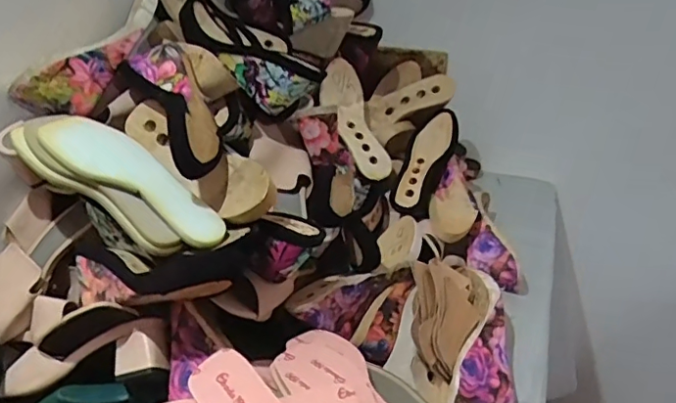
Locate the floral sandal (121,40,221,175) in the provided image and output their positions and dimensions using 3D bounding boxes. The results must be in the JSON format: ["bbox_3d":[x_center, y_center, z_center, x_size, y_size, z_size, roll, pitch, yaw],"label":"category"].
[{"bbox_3d":[-0.192,-0.114,0.667,0.087,0.072,0.226,-16,51,-24],"label":"floral sandal"}]

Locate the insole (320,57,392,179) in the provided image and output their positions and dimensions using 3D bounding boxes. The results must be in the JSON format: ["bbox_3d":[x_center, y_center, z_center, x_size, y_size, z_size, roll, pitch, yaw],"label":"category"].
[{"bbox_3d":[0.029,-0.149,1.002,0.078,0.062,0.243,-12,64,-18],"label":"insole"}]

